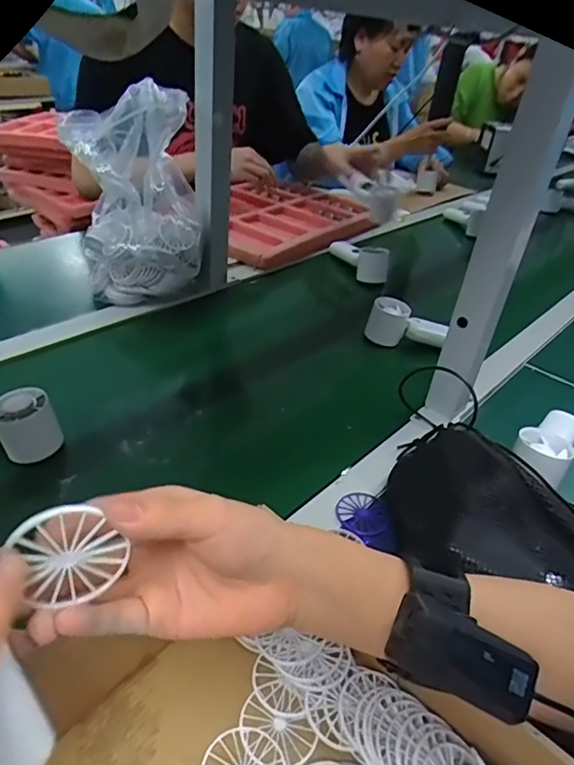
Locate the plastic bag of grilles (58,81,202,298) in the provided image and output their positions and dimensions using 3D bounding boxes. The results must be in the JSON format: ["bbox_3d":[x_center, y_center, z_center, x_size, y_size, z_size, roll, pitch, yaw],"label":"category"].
[{"bbox_3d":[-0.206,-0.249,0.729,0.167,0.260,0.139,-14,41,-27],"label":"plastic bag of grilles"}]

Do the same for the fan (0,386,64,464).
[{"bbox_3d":[-0.304,0.033,0.524,0.154,0.065,0.047,15,37,10],"label":"fan"}]

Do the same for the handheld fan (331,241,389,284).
[{"bbox_3d":[0.131,-0.232,0.962,0.046,0.057,0.158,-14,41,-27],"label":"handheld fan"}]

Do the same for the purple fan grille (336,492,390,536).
[{"bbox_3d":[0.070,0.122,0.492,0.044,0.006,0.052,-13,33,-7],"label":"purple fan grille"}]

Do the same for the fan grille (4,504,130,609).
[{"bbox_3d":[-0.091,0.073,0.221,0.040,0.050,0.006,-12,30,-20],"label":"fan grille"}]

